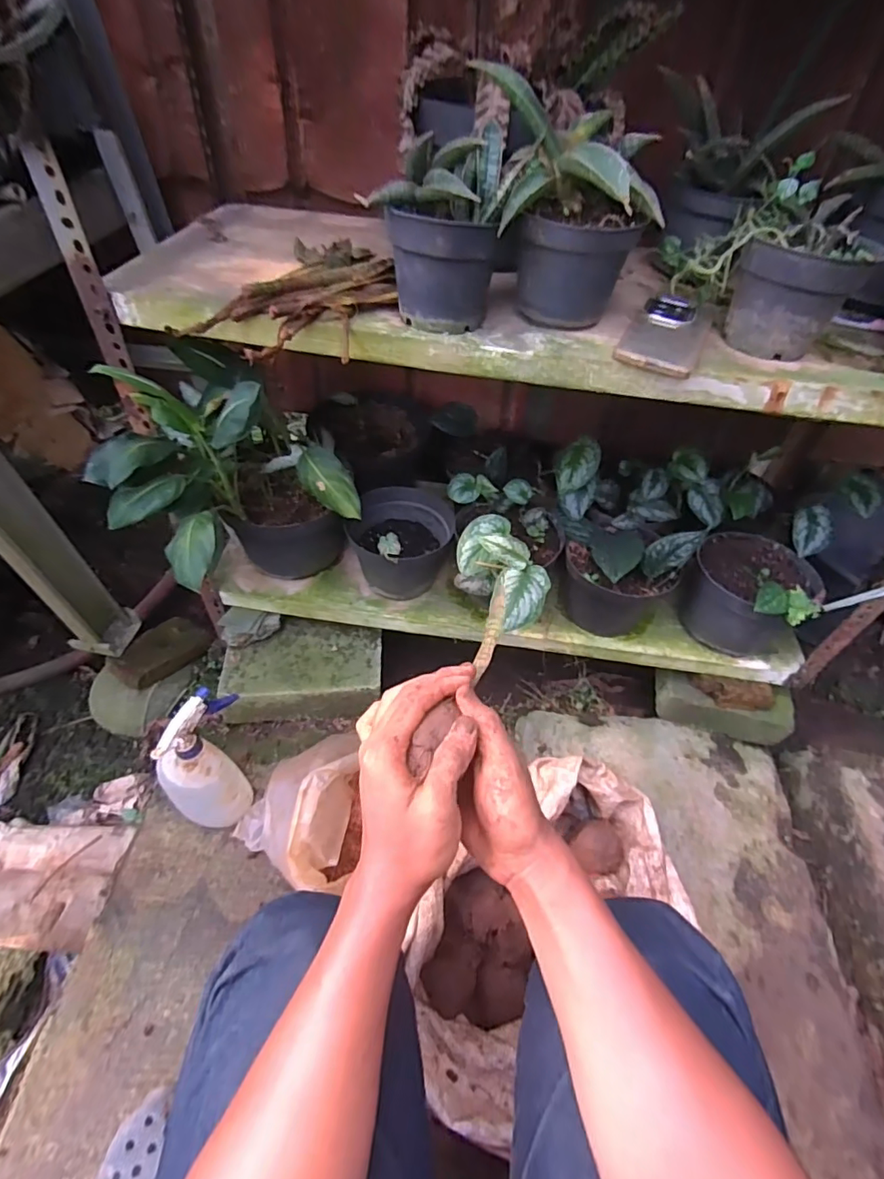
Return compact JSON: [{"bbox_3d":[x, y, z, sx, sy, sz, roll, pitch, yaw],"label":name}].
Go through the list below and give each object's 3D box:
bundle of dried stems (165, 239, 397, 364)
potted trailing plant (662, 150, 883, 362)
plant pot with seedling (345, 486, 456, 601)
[{"bbox_3d":[-0.144,-0.302,0.544,0.140,0.048,0.226,35,56,25],"label":"bundle of dried stems"},{"bbox_3d":[0.325,-0.334,0.538,0.194,0.131,0.108,37,57,26],"label":"potted trailing plant"},{"bbox_3d":[-0.070,-0.081,0.895,0.157,0.111,0.156,1,49,-1],"label":"plant pot with seedling"}]

